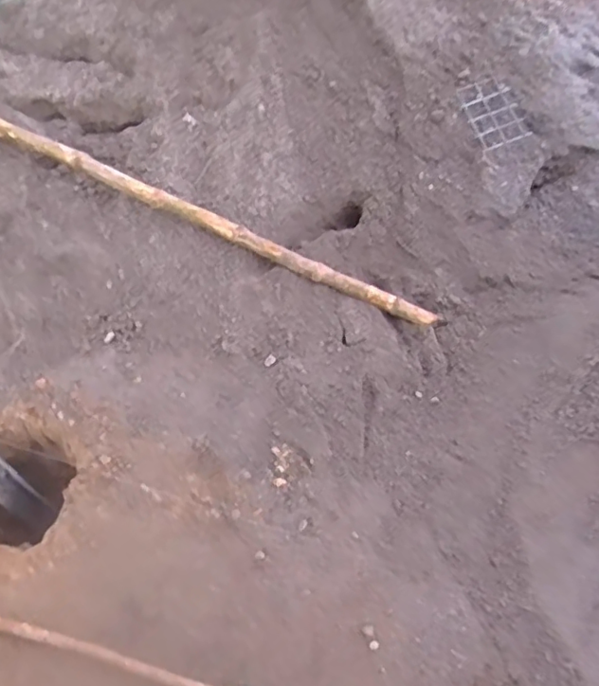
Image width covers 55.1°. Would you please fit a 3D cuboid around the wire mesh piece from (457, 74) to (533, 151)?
[{"bbox_3d":[0.565,-0.669,1.674,0.134,0.041,0.211,-28,88,12],"label":"wire mesh piece"}]

